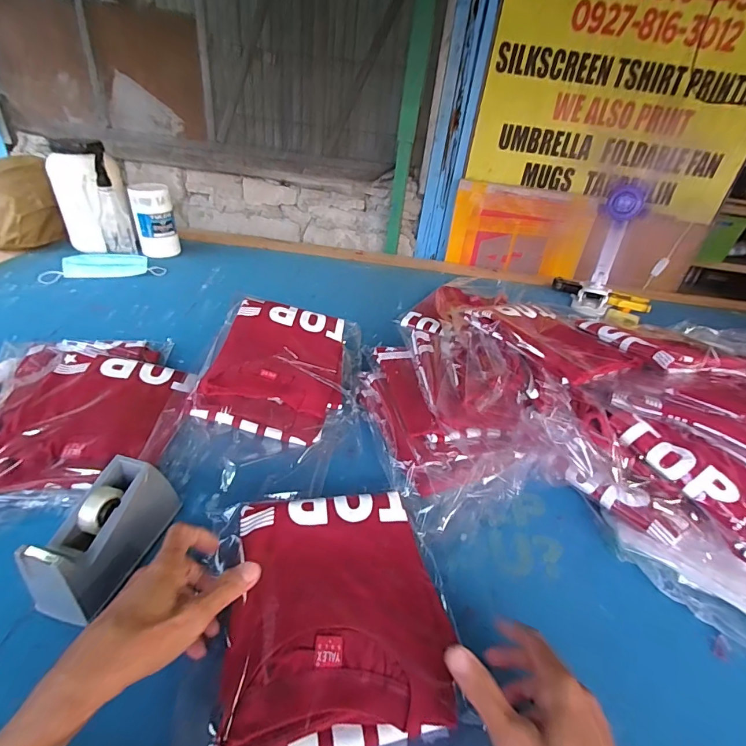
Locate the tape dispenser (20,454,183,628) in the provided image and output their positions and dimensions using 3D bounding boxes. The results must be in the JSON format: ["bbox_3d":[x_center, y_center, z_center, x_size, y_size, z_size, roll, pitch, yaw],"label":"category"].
[{"bbox_3d":[-0.262,0.158,0.409,0.059,0.096,0.139,14,35,10],"label":"tape dispenser"}]

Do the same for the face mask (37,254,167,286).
[{"bbox_3d":[-0.635,-0.251,0.976,0.251,0.034,0.086,-9,37,-22],"label":"face mask"}]

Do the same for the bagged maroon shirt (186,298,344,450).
[{"bbox_3d":[-0.145,-0.017,0.664,0.195,0.028,0.265,14,45,-10],"label":"bagged maroon shirt"}]

